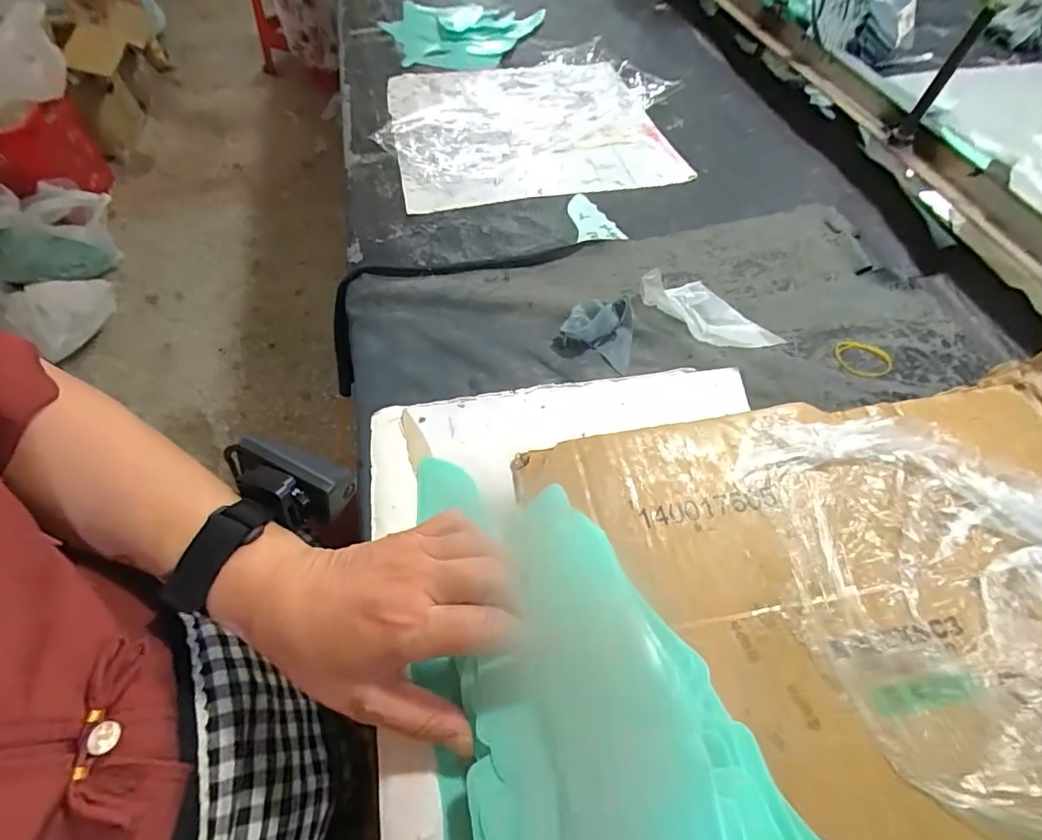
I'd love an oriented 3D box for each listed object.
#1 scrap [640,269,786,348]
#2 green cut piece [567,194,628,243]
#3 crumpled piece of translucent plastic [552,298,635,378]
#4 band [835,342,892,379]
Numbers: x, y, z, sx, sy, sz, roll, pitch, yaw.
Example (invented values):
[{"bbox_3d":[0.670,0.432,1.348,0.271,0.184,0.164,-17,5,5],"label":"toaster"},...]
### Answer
[{"bbox_3d":[0.171,-0.102,0.451,0.127,0.027,0.057,36,63,19],"label":"scrap"},{"bbox_3d":[0.077,-0.214,0.536,0.048,0.008,0.074,-10,58,-7],"label":"green cut piece"},{"bbox_3d":[0.067,-0.079,0.437,0.064,0.023,0.060,18,59,10],"label":"crumpled piece of translucent plastic"},{"bbox_3d":[0.294,-0.052,0.431,0.048,0.004,0.037,10,58,5],"label":"band"}]

